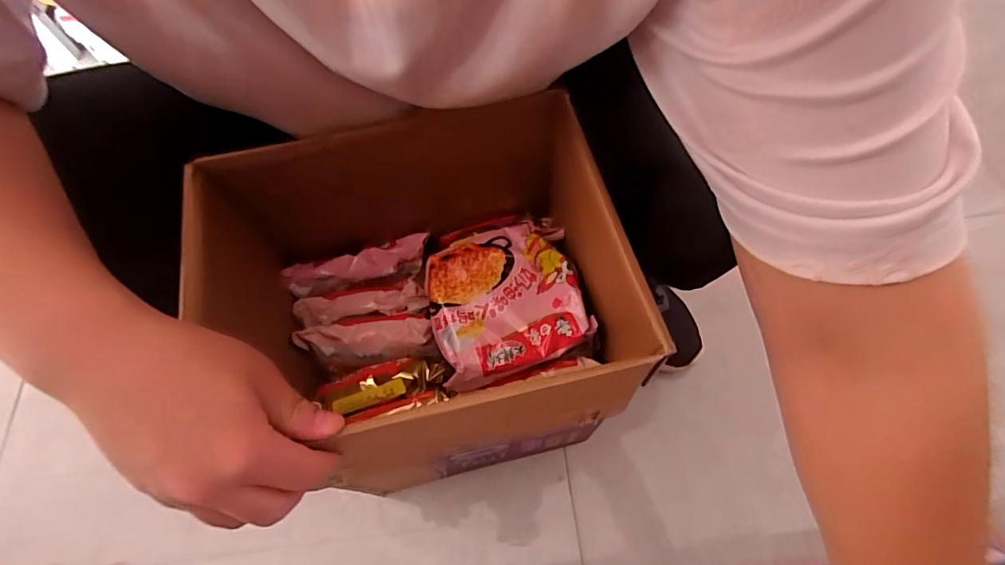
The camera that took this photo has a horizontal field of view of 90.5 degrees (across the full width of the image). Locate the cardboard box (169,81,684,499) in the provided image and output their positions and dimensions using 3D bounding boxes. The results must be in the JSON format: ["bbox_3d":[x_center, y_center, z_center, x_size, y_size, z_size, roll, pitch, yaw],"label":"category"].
[{"bbox_3d":[-0.066,0.013,0.423,0.298,0.171,0.247,-14,64,-4],"label":"cardboard box"}]

